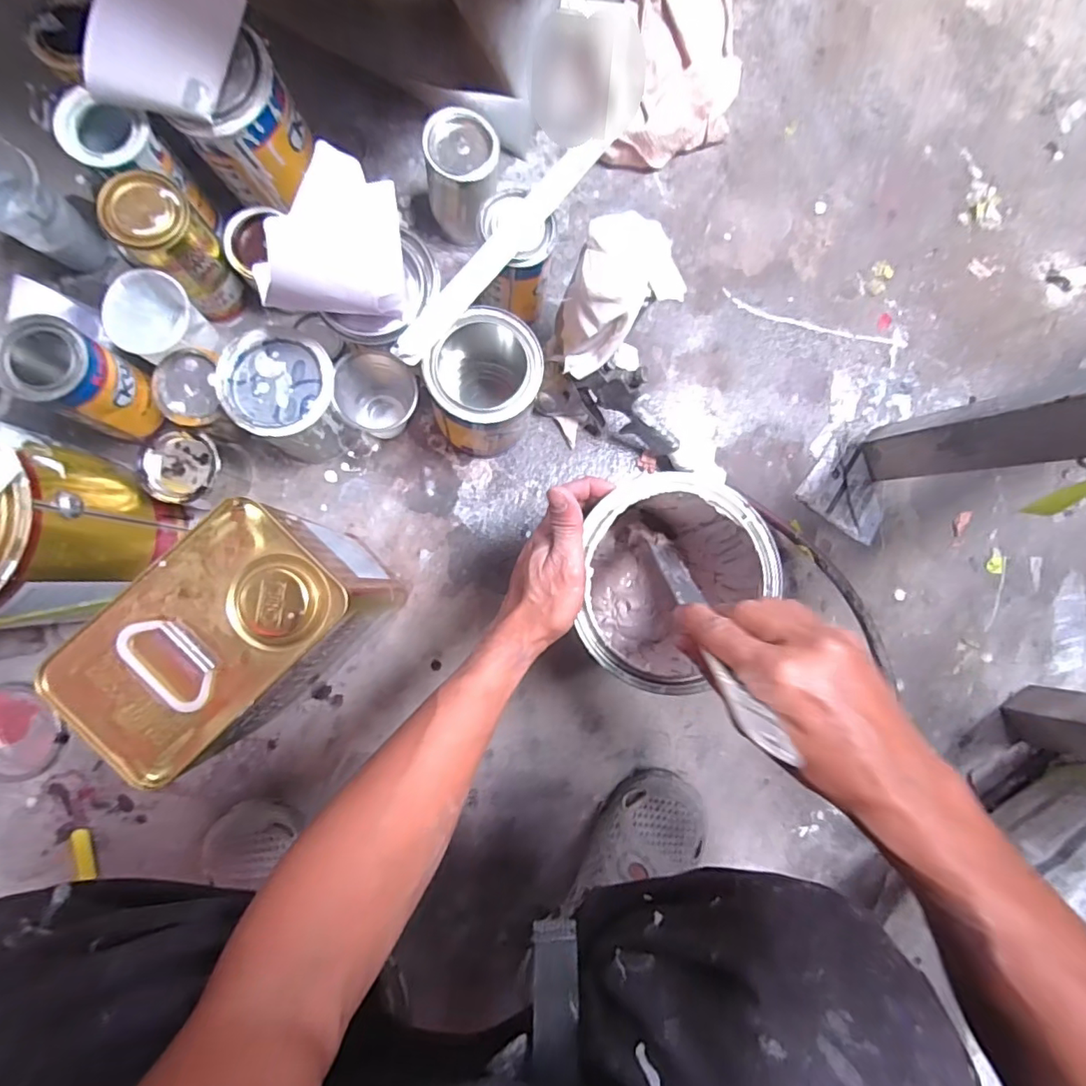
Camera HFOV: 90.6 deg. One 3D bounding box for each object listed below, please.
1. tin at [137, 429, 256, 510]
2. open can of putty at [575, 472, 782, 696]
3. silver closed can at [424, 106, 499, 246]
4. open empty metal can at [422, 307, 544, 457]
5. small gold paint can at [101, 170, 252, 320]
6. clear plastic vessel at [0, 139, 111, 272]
[{"bbox_3d":[-0.347,-0.070,0.544,0.071,0.070,0.070,0,85,-5],"label":"tin"},{"bbox_3d":[0.091,0.033,0.508,0.149,0.205,0.169,38,83,-1],"label":"open can of putty"},{"bbox_3d":[-0.085,-0.378,0.570,0.068,0.113,0.065,0,85,-5],"label":"silver closed can"},{"bbox_3d":[-0.058,-0.153,0.541,0.103,0.138,0.106,34,83,-2],"label":"open empty metal can"},{"bbox_3d":[-0.349,-0.284,0.516,0.064,0.128,0.077,-32,89,-7],"label":"small gold paint can"},{"bbox_3d":[-0.499,-0.321,0.525,0.069,0.108,0.067,37,83,-1],"label":"clear plastic vessel"}]

